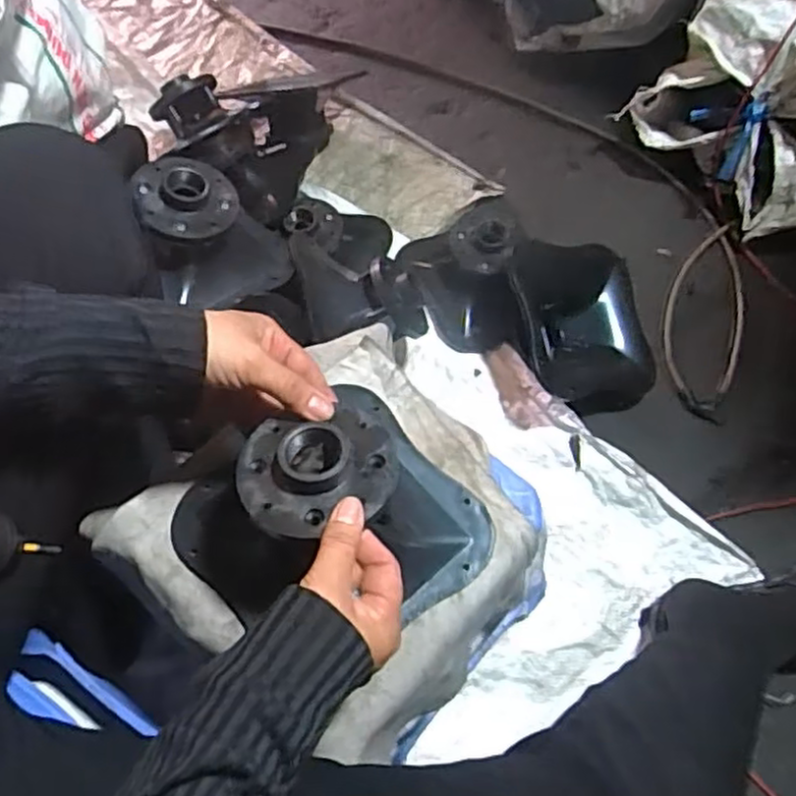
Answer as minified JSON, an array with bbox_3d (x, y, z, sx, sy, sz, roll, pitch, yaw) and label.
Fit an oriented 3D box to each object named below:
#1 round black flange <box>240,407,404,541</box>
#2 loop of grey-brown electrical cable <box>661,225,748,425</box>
[{"bbox_3d":[-0.048,0.044,0.428,0.094,0.017,0.076,-4,63,-1],"label":"round black flange"},{"bbox_3d":[0.385,-0.102,0.894,0.097,0.031,0.268,19,65,10],"label":"loop of grey-brown electrical cable"}]

